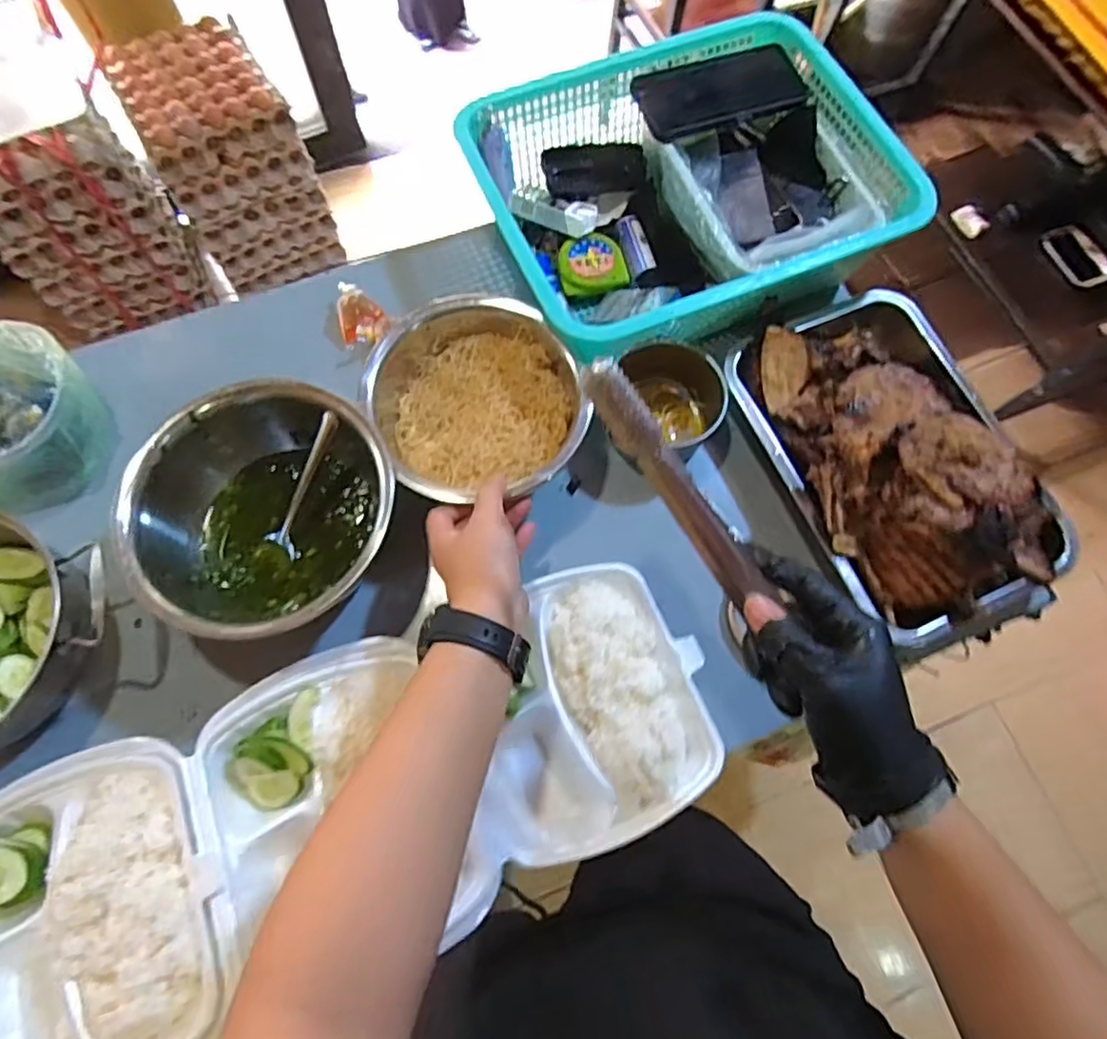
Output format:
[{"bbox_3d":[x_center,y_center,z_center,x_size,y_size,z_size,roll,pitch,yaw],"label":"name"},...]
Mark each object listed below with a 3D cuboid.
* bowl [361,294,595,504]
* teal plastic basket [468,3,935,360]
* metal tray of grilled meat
[{"bbox_3d":[-0.068,-0.112,0.567,0.180,0.075,0.199,-26,74,-10],"label":"bowl"},{"bbox_3d":[0.121,-0.318,0.636,0.365,0.111,0.302,-20,73,-9],"label":"teal plastic basket"},{"bbox_3d":[0.307,-0.063,0.564,0.203,0.089,0.303,-23,73,-9],"label":"metal tray of grilled meat"}]

